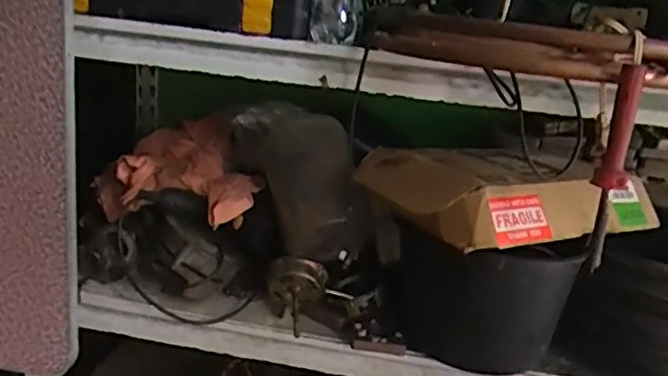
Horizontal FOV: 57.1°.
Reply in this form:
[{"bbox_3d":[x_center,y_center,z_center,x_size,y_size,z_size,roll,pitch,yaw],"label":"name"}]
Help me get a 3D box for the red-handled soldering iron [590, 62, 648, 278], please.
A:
[{"bbox_3d":[0.241,-0.017,0.533,0.026,0.172,0.024,12,18,21],"label":"red-handled soldering iron"}]

